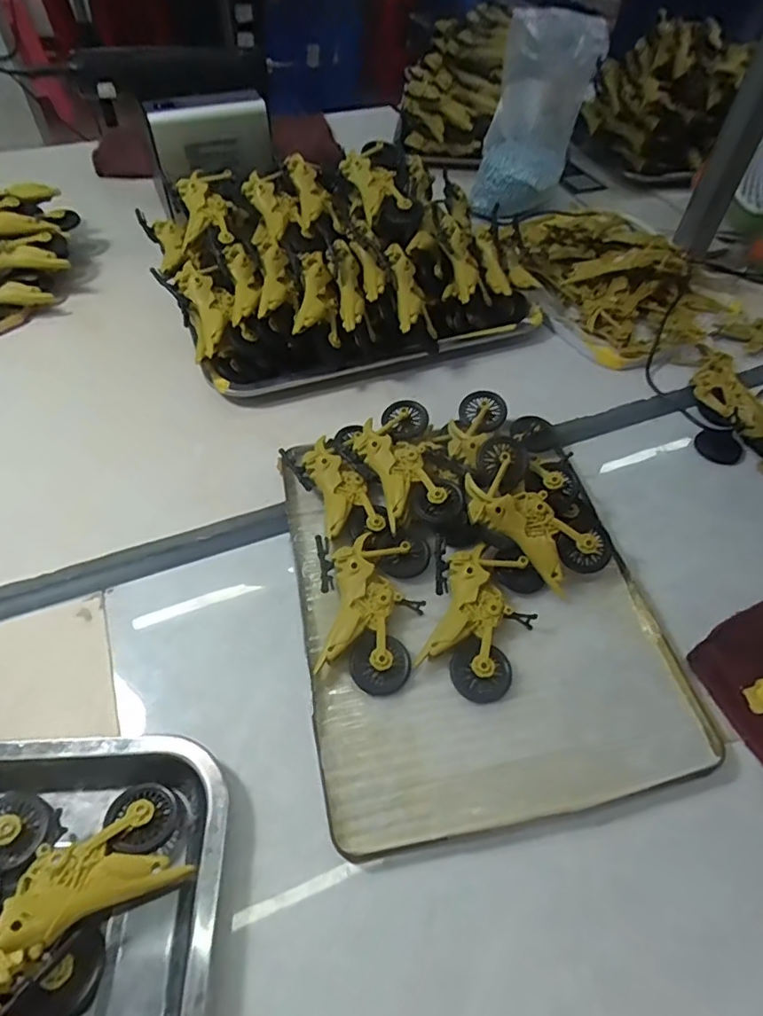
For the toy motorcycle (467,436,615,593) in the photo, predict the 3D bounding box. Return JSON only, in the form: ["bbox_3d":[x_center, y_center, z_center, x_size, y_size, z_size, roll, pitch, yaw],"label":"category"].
[{"bbox_3d":[0.108,0.003,0.416,0.065,0.027,0.119,-34,75,-26],"label":"toy motorcycle"}]

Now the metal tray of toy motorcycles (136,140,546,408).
[{"bbox_3d":[-0.032,-0.238,0.570,0.354,0.128,0.216,-14,55,-13],"label":"metal tray of toy motorcycles"}]

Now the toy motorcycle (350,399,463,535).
[{"bbox_3d":[0.019,-0.035,0.450,0.063,0.028,0.120,-16,55,-14],"label":"toy motorcycle"}]

